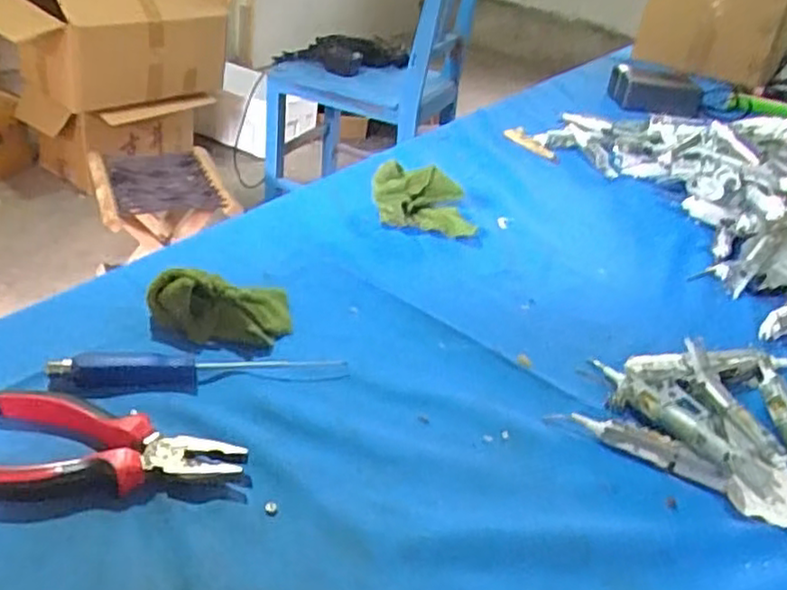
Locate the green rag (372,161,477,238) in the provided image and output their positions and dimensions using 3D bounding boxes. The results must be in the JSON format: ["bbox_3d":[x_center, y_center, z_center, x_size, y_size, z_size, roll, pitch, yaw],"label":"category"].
[{"bbox_3d":[0.031,-0.098,0.732,0.107,0.048,0.064,5,32,-4],"label":"green rag"}]

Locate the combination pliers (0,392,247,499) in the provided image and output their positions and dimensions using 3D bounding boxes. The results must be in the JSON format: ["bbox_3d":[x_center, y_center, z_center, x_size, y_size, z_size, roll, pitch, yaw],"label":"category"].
[{"bbox_3d":[-0.168,0.087,0.414,0.153,0.020,0.069,4,32,-7],"label":"combination pliers"}]

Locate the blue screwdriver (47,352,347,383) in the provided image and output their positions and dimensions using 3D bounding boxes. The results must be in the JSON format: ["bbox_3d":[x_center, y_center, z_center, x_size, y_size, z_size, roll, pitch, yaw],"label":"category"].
[{"bbox_3d":[-0.130,0.049,0.484,0.191,0.017,0.024,0,33,-13],"label":"blue screwdriver"}]

